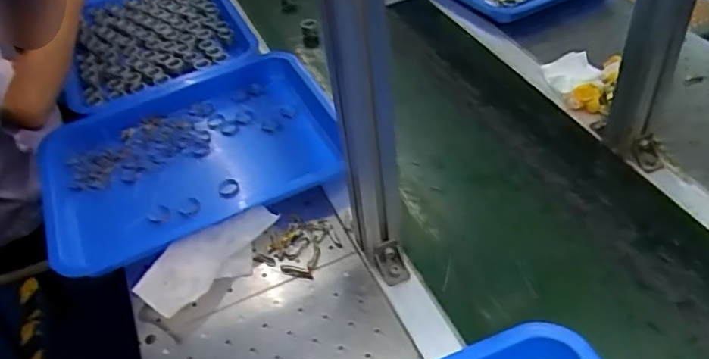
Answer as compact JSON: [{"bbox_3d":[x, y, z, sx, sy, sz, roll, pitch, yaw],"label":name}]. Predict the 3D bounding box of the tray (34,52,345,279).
[{"bbox_3d":[-0.215,-0.039,0.804,0.394,0.045,0.304,-20,48,-12],"label":"tray"}]

